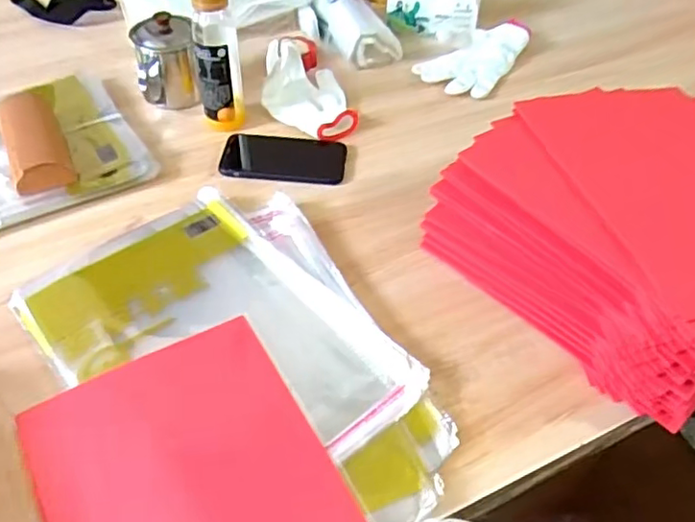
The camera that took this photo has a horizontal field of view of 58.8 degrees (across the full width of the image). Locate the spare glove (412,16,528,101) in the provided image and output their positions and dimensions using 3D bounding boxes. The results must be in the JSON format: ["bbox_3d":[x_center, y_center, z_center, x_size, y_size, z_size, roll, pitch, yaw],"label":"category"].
[{"bbox_3d":[0.189,-0.312,0.923,0.117,0.033,0.185,28,53,21],"label":"spare glove"}]

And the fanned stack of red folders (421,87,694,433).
[{"bbox_3d":[0.285,-0.024,0.600,0.303,0.128,0.328,-21,52,-20],"label":"fanned stack of red folders"}]

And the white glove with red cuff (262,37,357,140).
[{"bbox_3d":[-0.063,-0.245,0.842,0.107,0.044,0.217,-11,50,-12],"label":"white glove with red cuff"}]

